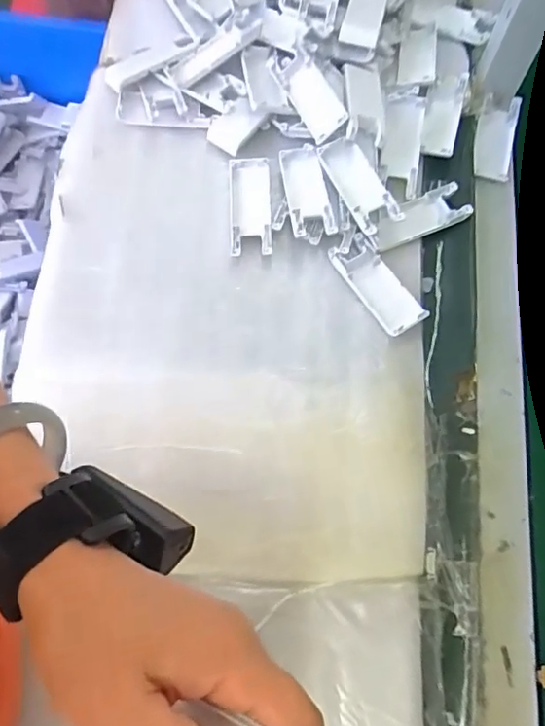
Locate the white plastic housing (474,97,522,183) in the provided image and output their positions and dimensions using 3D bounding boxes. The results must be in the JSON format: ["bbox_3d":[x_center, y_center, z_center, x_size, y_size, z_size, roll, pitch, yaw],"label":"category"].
[{"bbox_3d":[0.237,-0.239,0.587,0.043,0.010,0.104,14,71,2],"label":"white plastic housing"}]

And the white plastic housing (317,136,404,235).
[{"bbox_3d":[0.083,-0.171,0.532,0.041,0.017,0.104,-24,71,0],"label":"white plastic housing"}]

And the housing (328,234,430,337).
[{"bbox_3d":[0.098,-0.073,0.513,0.042,0.015,0.103,-30,75,-12],"label":"housing"}]

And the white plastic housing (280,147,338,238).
[{"bbox_3d":[0.032,-0.171,0.542,0.041,0.012,0.102,-8,72,-5],"label":"white plastic housing"}]

